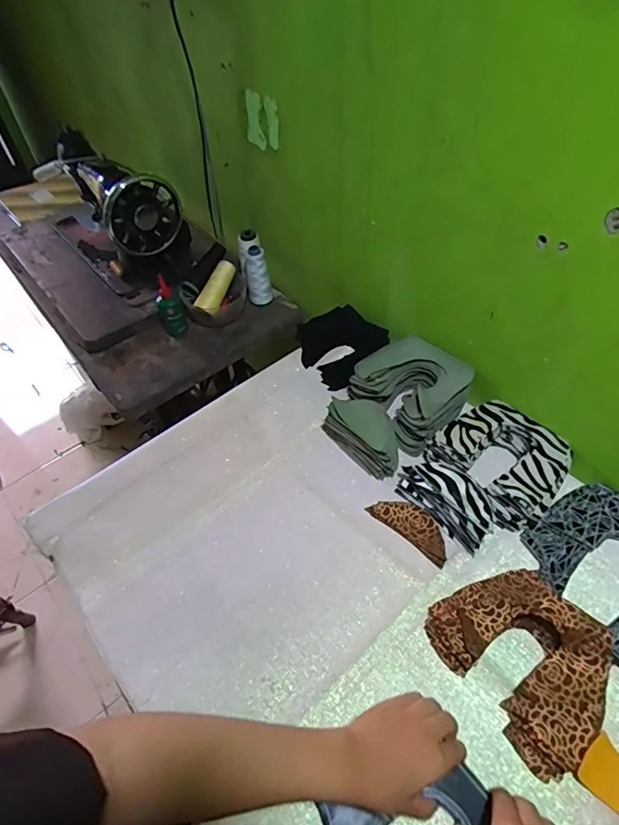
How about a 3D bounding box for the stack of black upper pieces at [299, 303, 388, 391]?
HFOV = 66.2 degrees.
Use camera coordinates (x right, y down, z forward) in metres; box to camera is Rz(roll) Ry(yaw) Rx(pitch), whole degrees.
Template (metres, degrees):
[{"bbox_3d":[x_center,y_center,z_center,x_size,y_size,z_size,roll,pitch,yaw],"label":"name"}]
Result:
[{"bbox_3d":[0.053,-0.119,0.809,0.130,0.040,0.153,-33,56,-20],"label":"stack of black upper pieces"}]

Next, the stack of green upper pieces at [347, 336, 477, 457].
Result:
[{"bbox_3d":[0.159,-0.035,0.725,0.141,0.061,0.162,-34,56,-20],"label":"stack of green upper pieces"}]

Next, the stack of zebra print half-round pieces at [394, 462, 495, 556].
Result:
[{"bbox_3d":[0.177,0.106,0.608,0.058,0.067,0.134,-36,56,-22],"label":"stack of zebra print half-round pieces"}]

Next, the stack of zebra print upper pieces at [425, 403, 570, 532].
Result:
[{"bbox_3d":[0.264,0.062,0.641,0.141,0.046,0.163,-33,56,-20],"label":"stack of zebra print upper pieces"}]

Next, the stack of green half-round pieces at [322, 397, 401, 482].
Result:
[{"bbox_3d":[0.080,0.027,0.673,0.061,0.072,0.130,-35,56,-21],"label":"stack of green half-round pieces"}]

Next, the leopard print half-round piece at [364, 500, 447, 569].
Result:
[{"bbox_3d":[0.135,0.146,0.616,0.113,0.011,0.046,36,62,29],"label":"leopard print half-round piece"}]

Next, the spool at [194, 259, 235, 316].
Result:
[{"bbox_3d":[-0.172,-0.231,0.879,0.036,0.038,0.114,18,72,19],"label":"spool"}]

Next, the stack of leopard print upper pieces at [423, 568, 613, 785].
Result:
[{"bbox_3d":[0.228,0.254,0.500,0.137,0.046,0.173,-30,55,-18],"label":"stack of leopard print upper pieces"}]

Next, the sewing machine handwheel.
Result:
[{"bbox_3d":[-0.288,-0.343,0.833,0.134,0.125,0.040,-26,54,-17],"label":"sewing machine handwheel"}]

